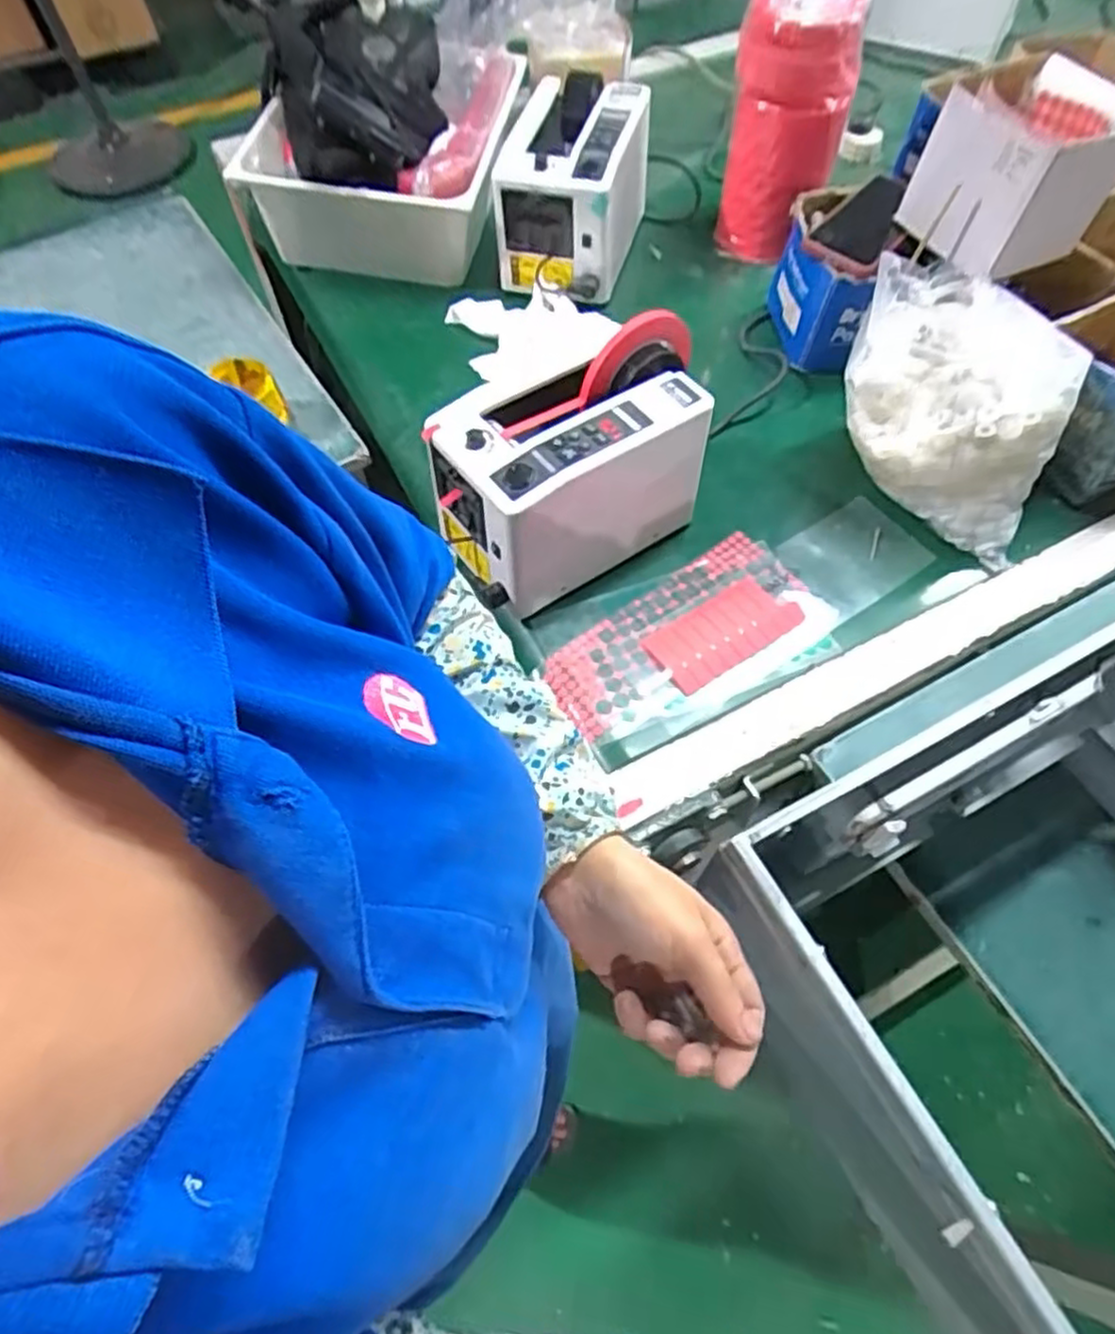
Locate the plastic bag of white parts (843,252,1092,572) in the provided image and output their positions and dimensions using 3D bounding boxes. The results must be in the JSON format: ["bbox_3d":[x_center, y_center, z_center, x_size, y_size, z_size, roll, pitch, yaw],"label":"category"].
[{"bbox_3d":[0.365,-0.247,0.698,0.194,0.160,0.193,23,63,12],"label":"plastic bag of white parts"}]

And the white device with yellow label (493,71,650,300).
[{"bbox_3d":[0.022,-0.598,0.931,0.145,0.158,0.253,16,62,8],"label":"white device with yellow label"}]

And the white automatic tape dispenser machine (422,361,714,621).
[{"bbox_3d":[0.013,-0.162,0.669,0.208,0.159,0.126,-27,65,-14],"label":"white automatic tape dispenser machine"}]

